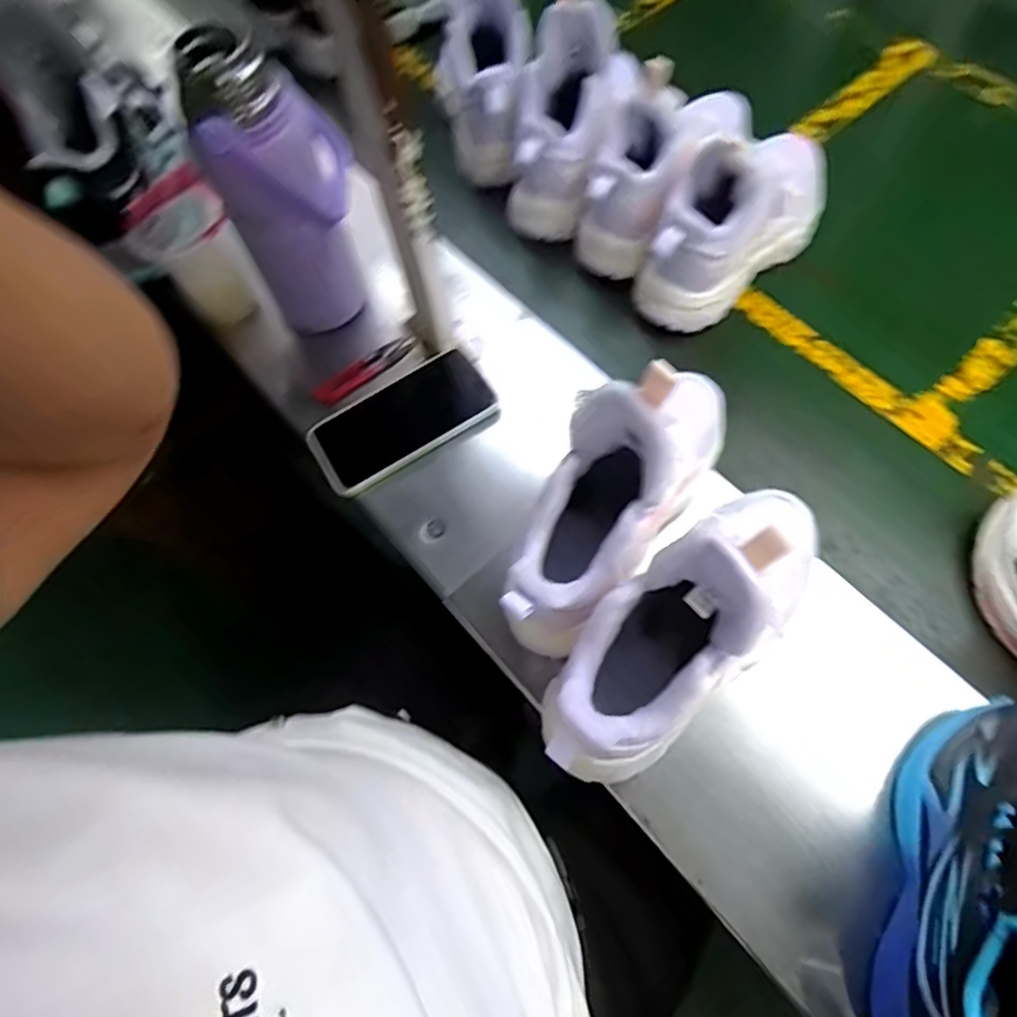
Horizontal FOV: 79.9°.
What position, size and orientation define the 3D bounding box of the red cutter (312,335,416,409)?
[{"bbox_3d":[-0.133,-0.131,0.571,0.105,0.006,0.027,-39,72,-12],"label":"red cutter"}]

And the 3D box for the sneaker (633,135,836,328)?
[{"bbox_3d":[0.223,-0.278,0.550,0.246,0.124,0.083,-41,72,-13],"label":"sneaker"}]

